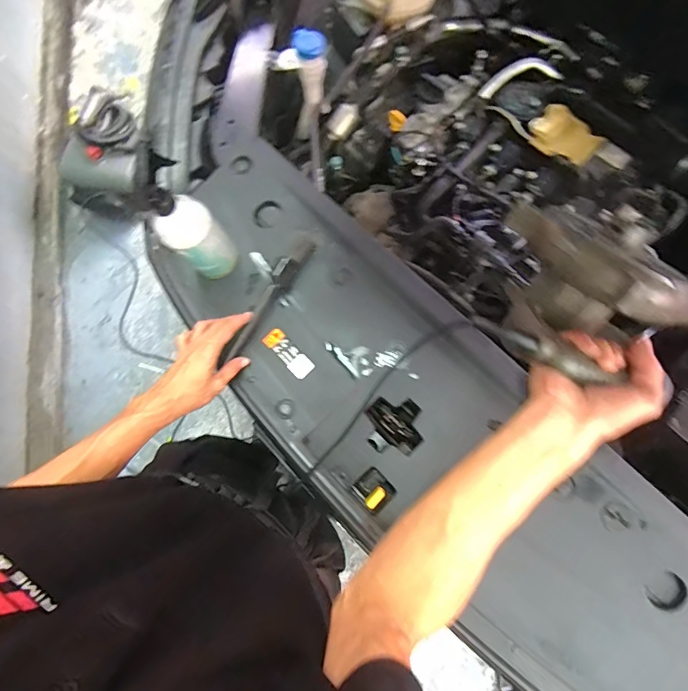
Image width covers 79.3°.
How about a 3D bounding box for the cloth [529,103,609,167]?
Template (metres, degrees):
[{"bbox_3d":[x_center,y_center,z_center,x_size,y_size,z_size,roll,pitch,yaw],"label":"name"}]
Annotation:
[{"bbox_3d":[0.409,-0.387,0.771,0.124,0.020,0.109,43,82,9],"label":"cloth"}]

